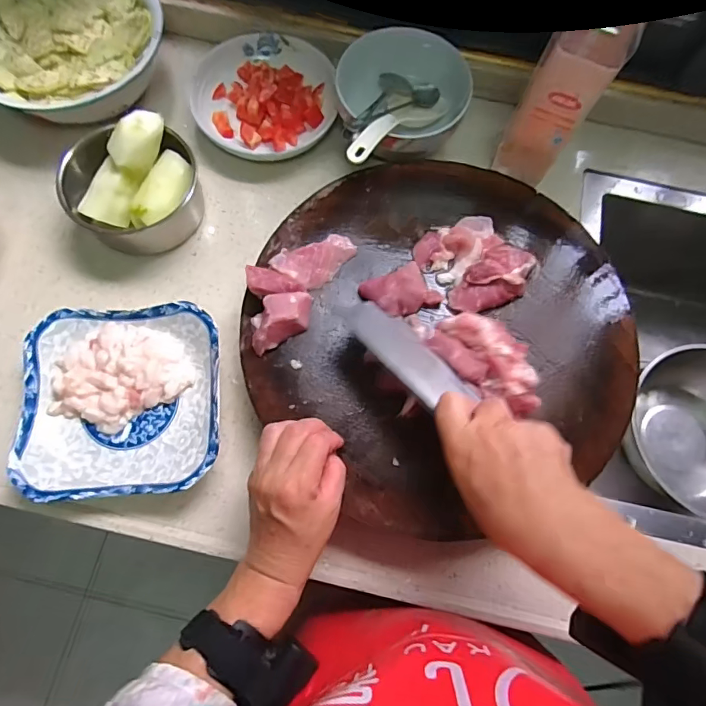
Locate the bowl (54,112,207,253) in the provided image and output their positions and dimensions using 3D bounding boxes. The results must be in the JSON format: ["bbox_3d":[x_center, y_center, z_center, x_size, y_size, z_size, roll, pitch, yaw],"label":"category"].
[{"bbox_3d":[-0.229,-0.176,0.489,0.114,0.078,0.129,36,75,9],"label":"bowl"}]

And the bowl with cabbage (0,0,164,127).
[{"bbox_3d":[-0.331,-0.360,0.542,0.197,0.065,0.212,1,73,-2],"label":"bowl with cabbage"}]

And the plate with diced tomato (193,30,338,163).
[{"bbox_3d":[-0.104,-0.315,0.564,0.162,0.028,0.165,-2,73,-3],"label":"plate with diced tomato"}]

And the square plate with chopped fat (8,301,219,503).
[{"bbox_3d":[-0.217,0.044,0.439,0.176,0.037,0.173,-4,73,-3],"label":"square plate with chopped fat"}]

